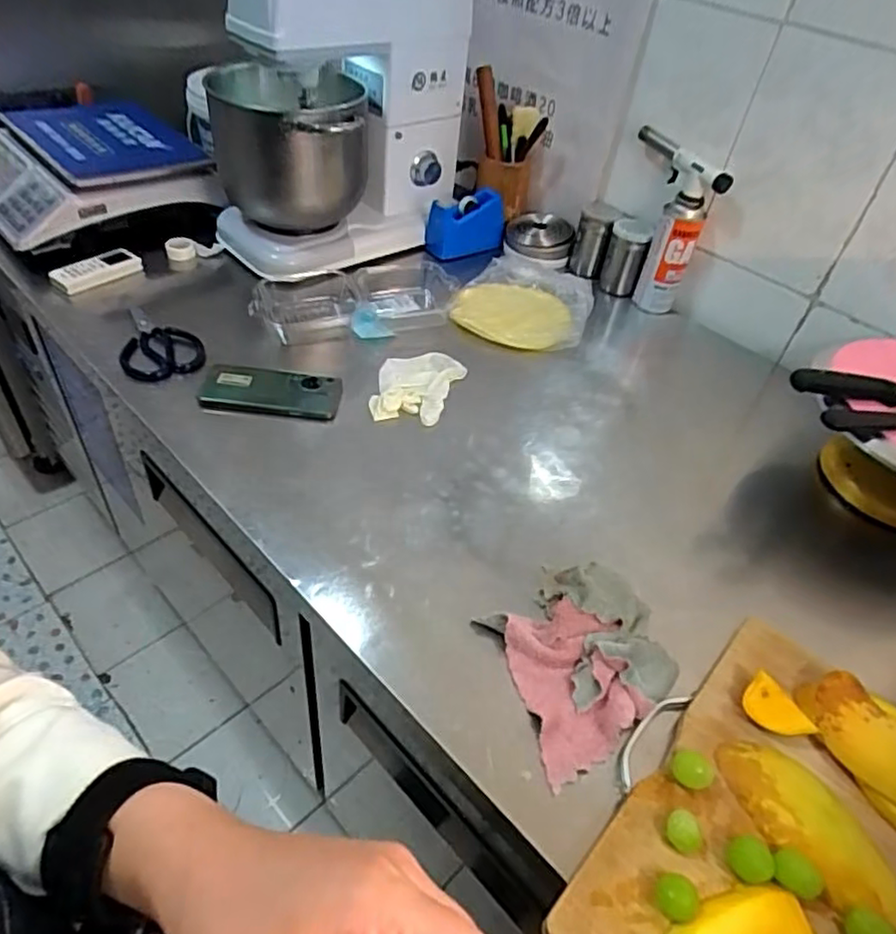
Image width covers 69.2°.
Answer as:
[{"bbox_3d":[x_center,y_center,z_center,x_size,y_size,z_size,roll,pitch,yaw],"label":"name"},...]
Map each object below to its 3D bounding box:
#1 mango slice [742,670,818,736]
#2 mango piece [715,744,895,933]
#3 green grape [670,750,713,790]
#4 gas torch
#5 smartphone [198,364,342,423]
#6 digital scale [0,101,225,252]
[{"bbox_3d":[0.277,0.209,0.551,0.035,0.023,0.056,-28,55,-29],"label":"mango slice"},{"bbox_3d":[0.276,0.272,0.490,0.062,0.020,0.149,-29,56,-30],"label":"mango piece"},{"bbox_3d":[0.191,0.239,0.510,0.029,0.023,0.024,36,53,25],"label":"green grape"},{"bbox_3d":[0.338,-0.381,1.023,0.075,0.225,0.143,-7,48,-13],"label":"gas torch"},{"bbox_3d":[-0.222,-0.095,0.819,0.170,0.011,0.076,4,59,-2],"label":"smartphone"},{"bbox_3d":[-0.593,-0.477,1.048,0.327,0.099,0.314,35,50,24],"label":"digital scale"}]

